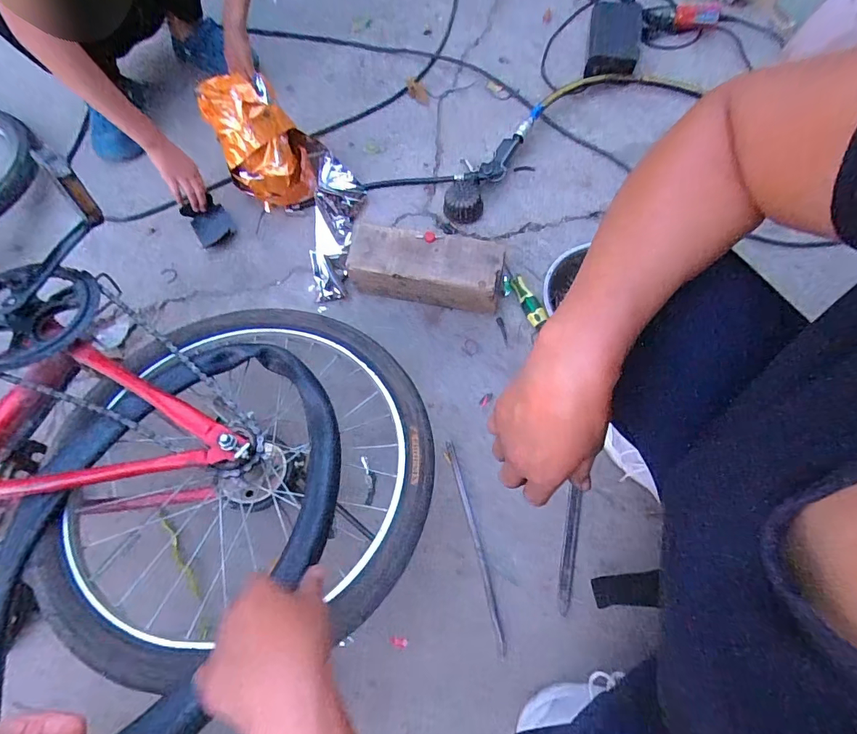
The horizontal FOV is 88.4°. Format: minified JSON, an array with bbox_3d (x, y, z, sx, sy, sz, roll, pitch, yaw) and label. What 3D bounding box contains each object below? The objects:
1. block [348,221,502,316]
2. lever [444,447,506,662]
[{"bbox_3d":[-0.005,-0.166,0.742,0.247,0.085,0.089,9,70,3],"label":"block"},{"bbox_3d":[0.070,0.258,0.660,0.015,0.006,0.297,-14,70,-5],"label":"lever"}]

